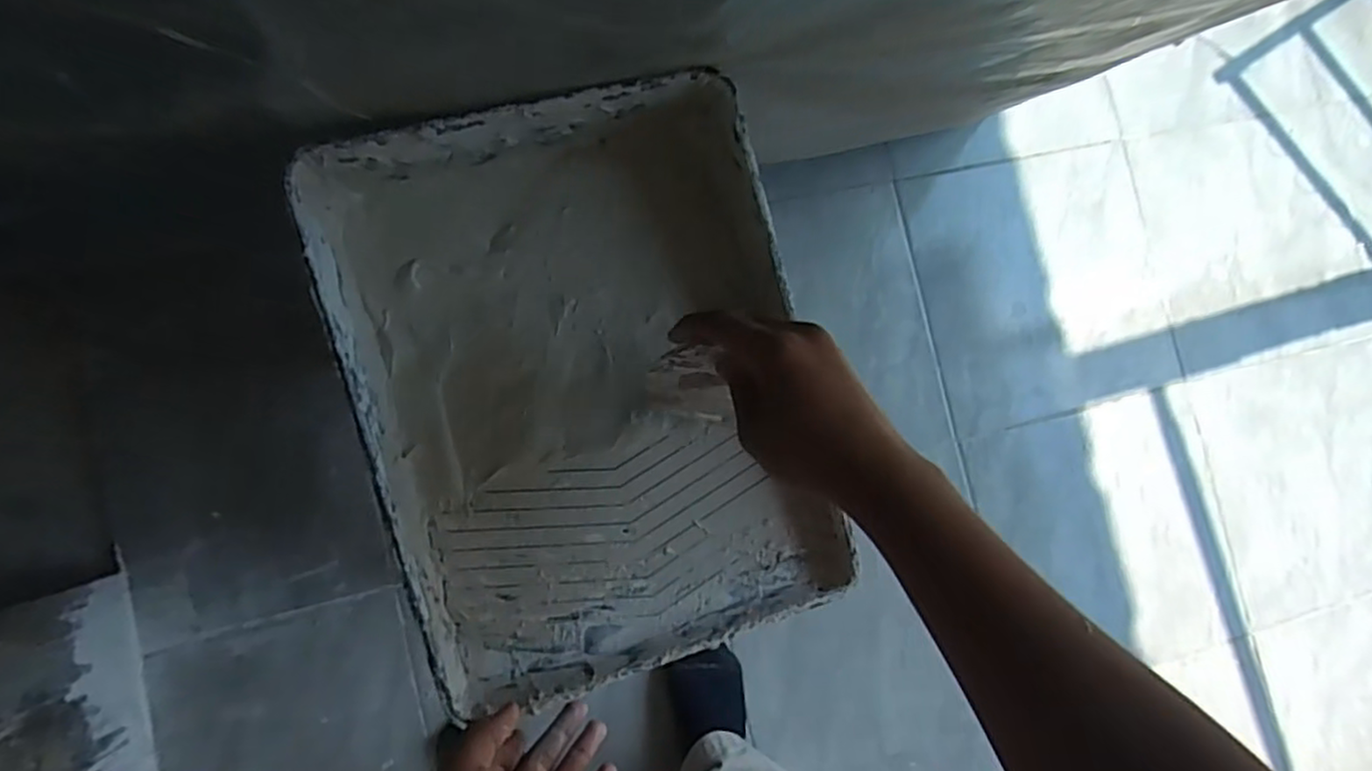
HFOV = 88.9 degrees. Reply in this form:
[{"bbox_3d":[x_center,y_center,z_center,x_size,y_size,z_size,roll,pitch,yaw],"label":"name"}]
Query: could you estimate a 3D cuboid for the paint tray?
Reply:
[{"bbox_3d":[-0.057,0.002,0.444,0.272,0.067,0.347,-15,88,-10],"label":"paint tray"}]

